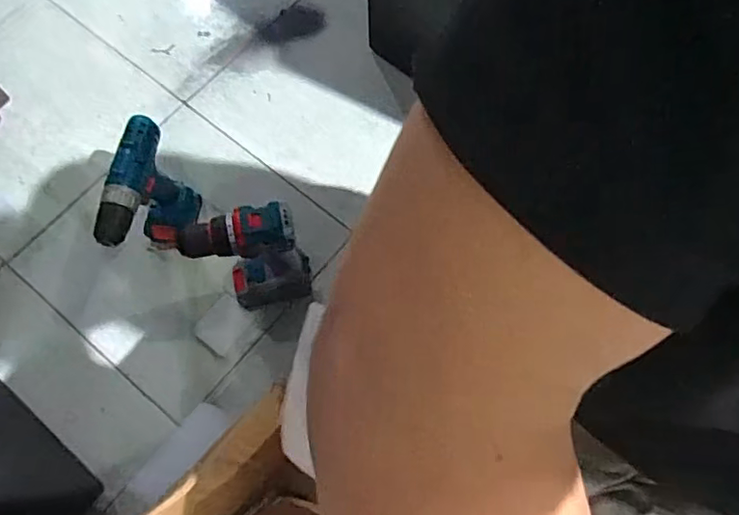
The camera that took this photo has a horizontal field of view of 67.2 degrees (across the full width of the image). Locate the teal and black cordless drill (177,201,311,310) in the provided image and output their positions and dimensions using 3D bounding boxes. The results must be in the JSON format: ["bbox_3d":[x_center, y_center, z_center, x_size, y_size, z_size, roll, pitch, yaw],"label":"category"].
[{"bbox_3d":[-0.165,0.009,0.783,0.148,0.239,0.064,-13,72,-6],"label":"teal and black cordless drill"}]

